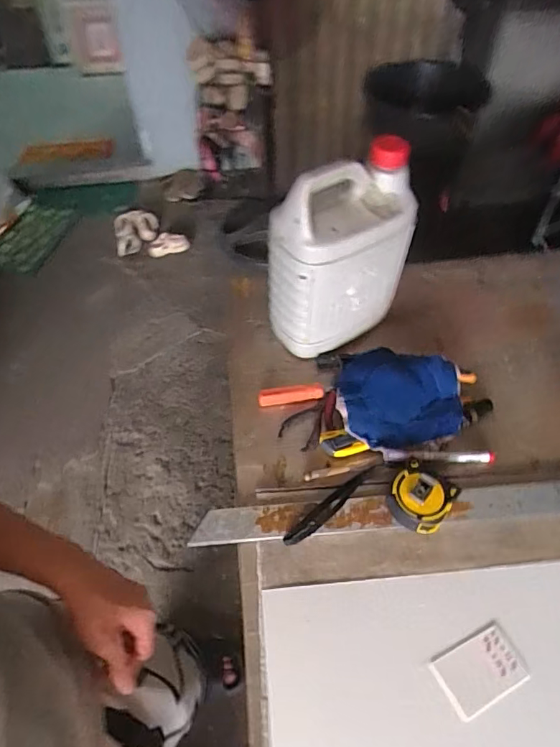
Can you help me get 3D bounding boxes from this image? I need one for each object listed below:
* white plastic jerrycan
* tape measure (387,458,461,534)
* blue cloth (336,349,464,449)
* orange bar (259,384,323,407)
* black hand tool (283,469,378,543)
[{"bbox_3d":[0.078,-0.145,0.637,0.167,0.273,0.097,-31,56,-21],"label":"white plastic jerrycan"},{"bbox_3d":[0.156,0.142,0.541,0.062,0.043,0.062,0,51,0],"label":"tape measure"},{"bbox_3d":[0.153,0.034,0.629,0.162,0.043,0.147,13,53,12],"label":"blue cloth"},{"bbox_3d":[0.015,0.029,0.659,0.087,0.018,0.019,-6,51,-3],"label":"orange bar"},{"bbox_3d":[0.058,0.152,0.560,0.132,0.007,0.020,-34,57,-23],"label":"black hand tool"}]

